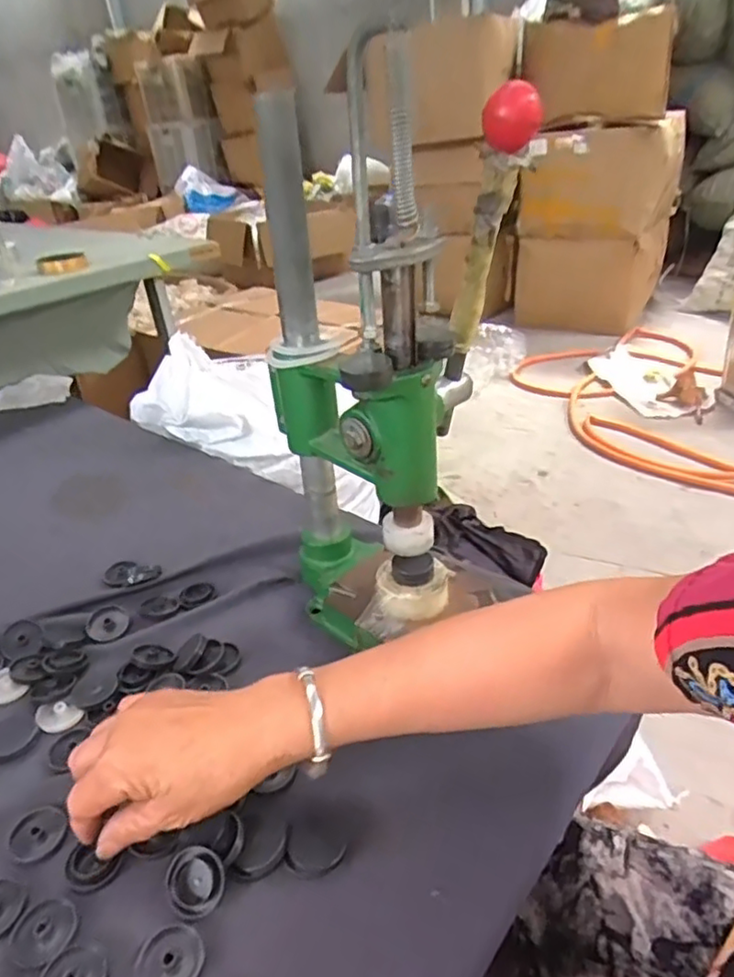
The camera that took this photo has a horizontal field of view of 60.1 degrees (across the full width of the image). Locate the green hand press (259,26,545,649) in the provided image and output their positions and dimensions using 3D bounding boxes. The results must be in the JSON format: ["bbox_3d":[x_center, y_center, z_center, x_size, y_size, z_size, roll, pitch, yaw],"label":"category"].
[{"bbox_3d":[0.022,-0.075,0.470,0.150,0.372,0.142,-15,33,-16],"label":"green hand press"}]

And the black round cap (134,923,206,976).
[{"bbox_3d":[-0.101,0.241,0.325,0.031,0.004,0.033,-3,32,2],"label":"black round cap"}]

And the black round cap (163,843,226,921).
[{"bbox_3d":[-0.094,0.214,0.345,0.031,0.006,0.032,7,70,-3],"label":"black round cap"}]

